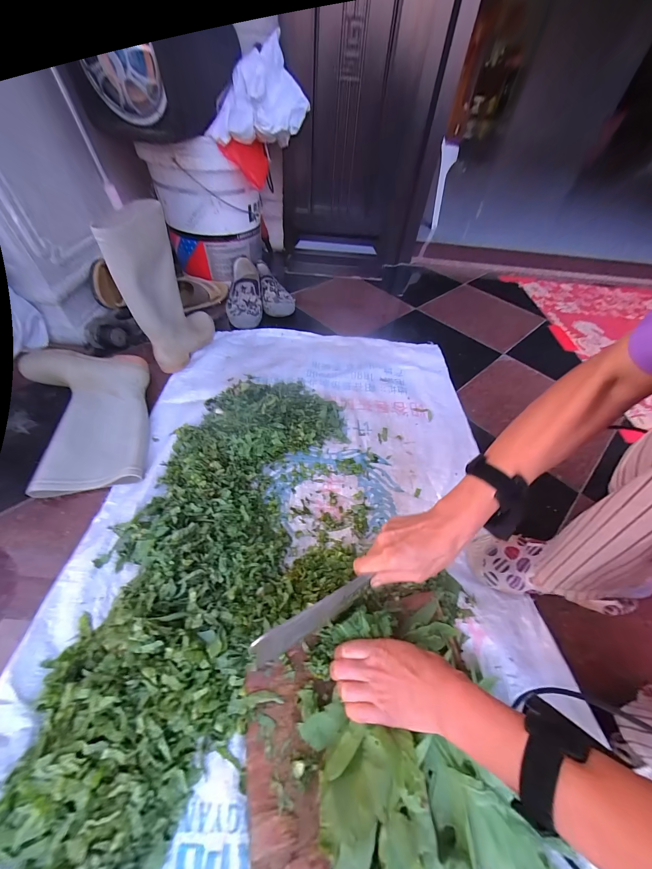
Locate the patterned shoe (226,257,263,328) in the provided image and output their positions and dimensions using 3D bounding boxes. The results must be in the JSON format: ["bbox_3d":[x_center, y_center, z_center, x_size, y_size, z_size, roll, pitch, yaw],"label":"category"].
[{"bbox_3d":[-0.239,-0.411,0.855,0.100,0.068,0.246,-3,68,-8],"label":"patterned shoe"}]

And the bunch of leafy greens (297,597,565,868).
[{"bbox_3d":[0.092,0.323,0.286,0.200,0.069,0.271,-10,53,-13],"label":"bunch of leafy greens"}]

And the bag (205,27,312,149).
[{"bbox_3d":[-0.147,-0.781,0.687,0.124,0.144,0.247,22,52,12],"label":"bag"}]

